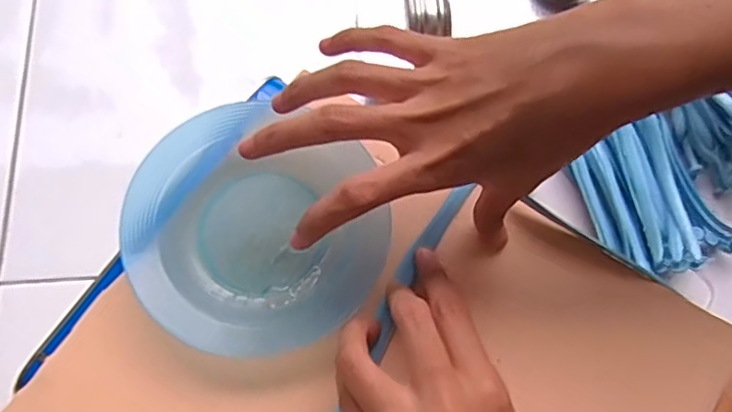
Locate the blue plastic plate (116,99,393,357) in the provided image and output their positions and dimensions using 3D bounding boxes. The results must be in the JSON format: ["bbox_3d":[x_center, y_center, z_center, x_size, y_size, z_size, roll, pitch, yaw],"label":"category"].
[{"bbox_3d":[-0.054,0.011,0.316,0.128,0.031,0.122,0,71,-1],"label":"blue plastic plate"}]

